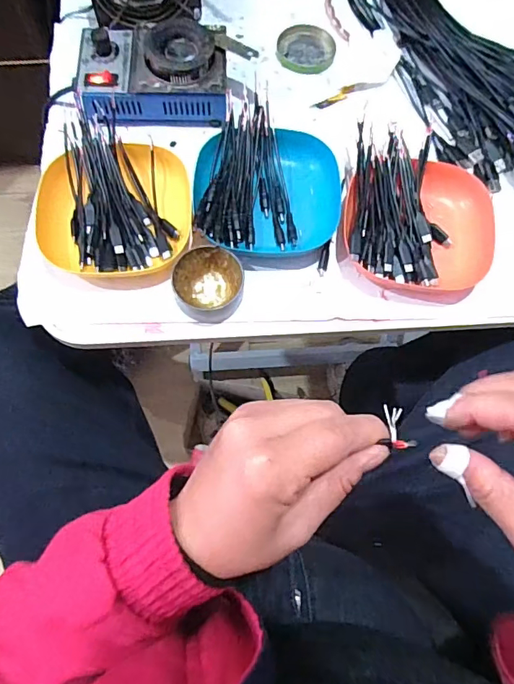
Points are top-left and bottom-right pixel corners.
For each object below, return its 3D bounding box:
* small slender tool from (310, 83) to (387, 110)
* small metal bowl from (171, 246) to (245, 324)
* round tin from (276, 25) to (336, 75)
[{"bbox_3d":[0.100,-0.278,0.528,0.085,0.004,0.016,-22,73,-7],"label":"small slender tool"},{"bbox_3d":[-0.044,-0.052,0.430,0.061,0.024,0.063,0,72,0],"label":"small metal bowl"},{"bbox_3d":[0.057,-0.337,0.547,0.065,0.011,0.059,3,72,1],"label":"round tin"}]

